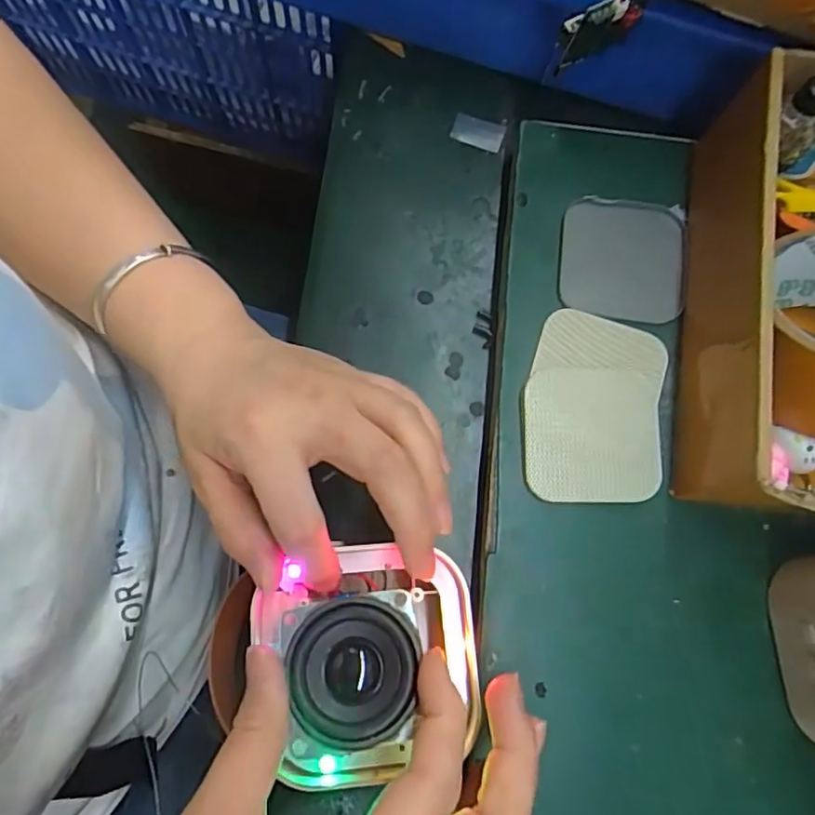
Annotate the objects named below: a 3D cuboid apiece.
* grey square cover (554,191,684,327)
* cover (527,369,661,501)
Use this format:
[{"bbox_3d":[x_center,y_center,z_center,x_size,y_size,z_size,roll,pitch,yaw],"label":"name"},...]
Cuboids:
[{"bbox_3d":[0.114,-0.078,0.318,0.067,0.004,0.067,6,79,0],"label":"grey square cover"},{"bbox_3d":[0.090,0.014,0.296,0.063,0.007,0.063,0,79,-1],"label":"cover"}]

